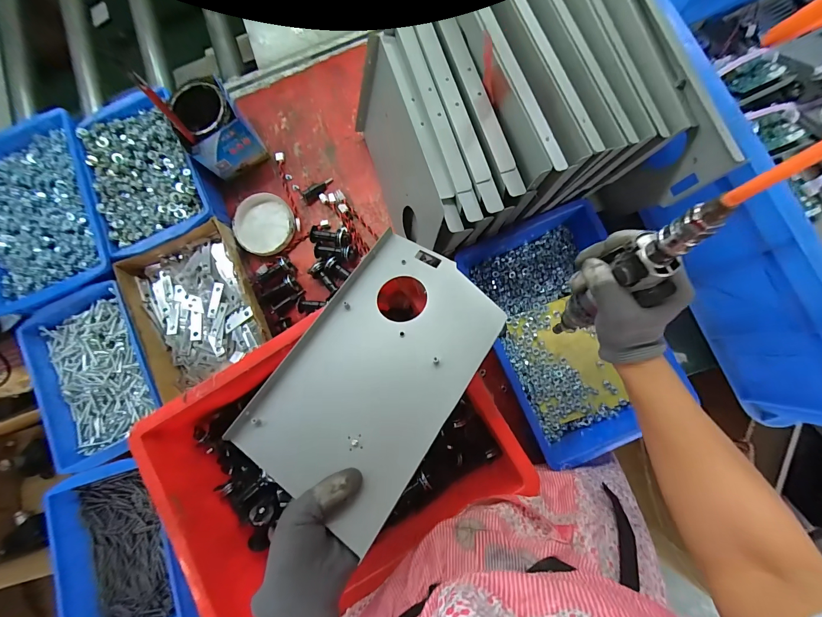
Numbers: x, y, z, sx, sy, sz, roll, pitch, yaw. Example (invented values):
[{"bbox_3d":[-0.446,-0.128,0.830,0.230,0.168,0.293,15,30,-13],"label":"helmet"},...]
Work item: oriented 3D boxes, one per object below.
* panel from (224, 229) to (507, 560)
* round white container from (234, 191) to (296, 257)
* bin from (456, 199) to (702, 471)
[{"bbox_3d":[-0.033,0.055,0.339,0.170,0.019,0.262,29,74,21],"label":"panel"},{"bbox_3d":[-0.246,-0.140,0.576,0.099,0.016,0.104,-1,83,5],"label":"round white container"},{"bbox_3d":[0.203,0.027,0.468,0.188,0.079,0.297,-23,82,2],"label":"bin"}]

